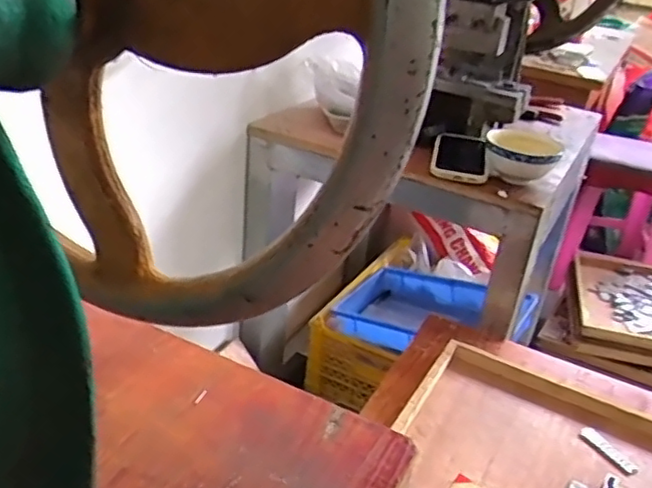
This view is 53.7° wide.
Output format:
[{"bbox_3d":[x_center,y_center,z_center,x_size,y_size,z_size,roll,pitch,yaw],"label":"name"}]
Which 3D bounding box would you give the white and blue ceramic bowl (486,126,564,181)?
[{"bbox_3d":[0.293,-0.130,0.969,0.107,0.062,0.132,17,31,17],"label":"white and blue ceramic bowl"}]

